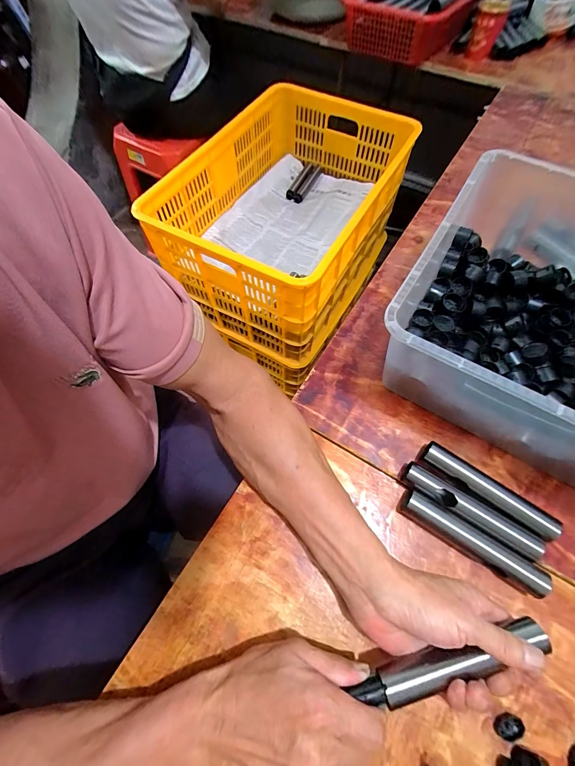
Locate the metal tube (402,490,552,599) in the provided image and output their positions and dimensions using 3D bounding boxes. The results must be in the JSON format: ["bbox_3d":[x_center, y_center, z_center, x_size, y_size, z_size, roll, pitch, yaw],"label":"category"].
[{"bbox_3d":[0.186,0.160,0.320,0.141,0.022,0.025,33,70,15],"label":"metal tube"}]

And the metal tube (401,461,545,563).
[{"bbox_3d":[0.191,0.135,0.332,0.142,0.024,0.025,32,70,15],"label":"metal tube"}]

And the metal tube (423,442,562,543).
[{"bbox_3d":[0.213,0.116,0.339,0.140,0.023,0.027,34,70,15],"label":"metal tube"}]

